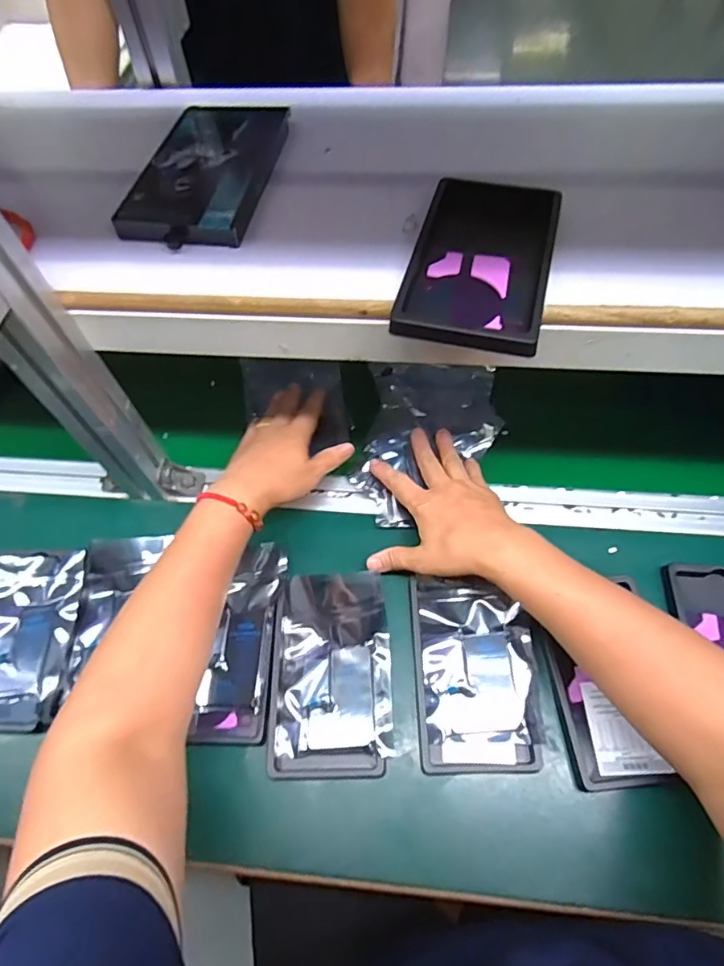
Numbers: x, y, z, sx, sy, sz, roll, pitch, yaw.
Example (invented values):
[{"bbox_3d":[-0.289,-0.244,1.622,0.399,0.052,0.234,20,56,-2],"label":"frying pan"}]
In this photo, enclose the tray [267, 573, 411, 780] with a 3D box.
[{"bbox_3d":[-0.024,0.155,0.442,0.100,0.024,0.160,-2,56,1],"label":"tray"}]

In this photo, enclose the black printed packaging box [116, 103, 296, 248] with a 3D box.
[{"bbox_3d":[-0.123,-0.255,0.429,0.095,0.023,0.180,6,59,7],"label":"black printed packaging box"}]

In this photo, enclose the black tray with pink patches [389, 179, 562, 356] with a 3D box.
[{"bbox_3d":[0.085,-0.157,0.362,0.092,0.017,0.160,12,60,11],"label":"black tray with pink patches"}]

